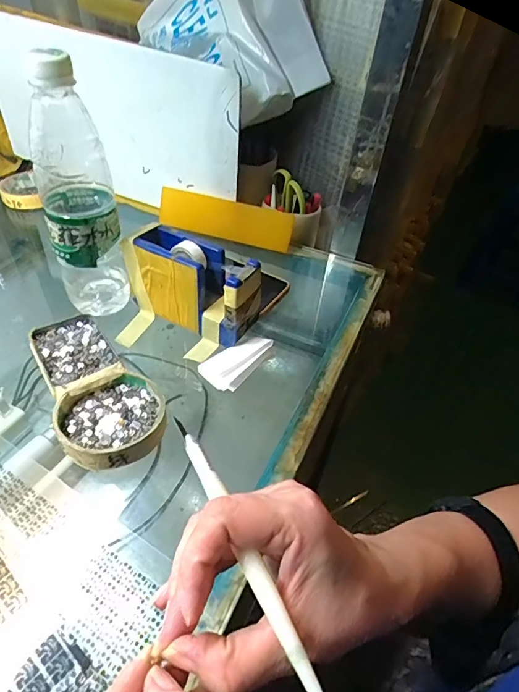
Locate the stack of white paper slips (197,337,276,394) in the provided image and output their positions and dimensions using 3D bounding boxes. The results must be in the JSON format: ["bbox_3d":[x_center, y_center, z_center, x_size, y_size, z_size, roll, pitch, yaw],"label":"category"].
[{"bbox_3d":[-0.023,0.012,0.397,0.039,0.017,0.065,29,48,24],"label":"stack of white paper slips"}]

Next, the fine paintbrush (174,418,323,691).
[{"bbox_3d":[-0.006,0.091,0.190,0.008,0.005,0.148,-20,57,-24],"label":"fine paintbrush"}]

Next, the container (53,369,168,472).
[{"bbox_3d":[-0.116,0.059,0.339,0.080,0.021,0.079,2,43,-2],"label":"container"}]

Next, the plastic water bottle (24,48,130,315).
[{"bbox_3d":[-0.165,-0.131,0.390,0.061,0.227,0.067,-14,46,-19],"label":"plastic water bottle"}]

